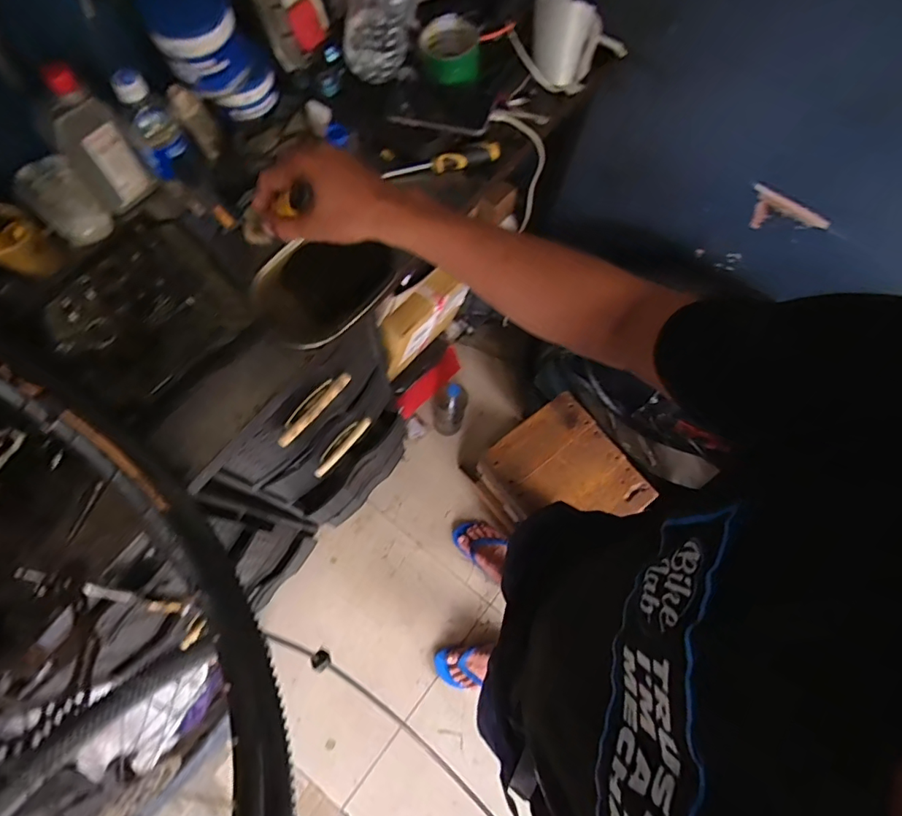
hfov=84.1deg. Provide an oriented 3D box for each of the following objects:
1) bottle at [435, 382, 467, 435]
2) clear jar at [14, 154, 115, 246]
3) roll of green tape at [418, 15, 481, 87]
[{"bbox_3d":[-0.002,0.011,1.392,0.083,0.293,0.072,7,72,0],"label":"bottle"},{"bbox_3d":[-0.510,-0.273,0.663,0.069,0.100,0.069,1,72,-2],"label":"clear jar"},{"bbox_3d":[-0.002,-0.516,0.728,0.085,0.051,0.091,1,72,-2],"label":"roll of green tape"}]

